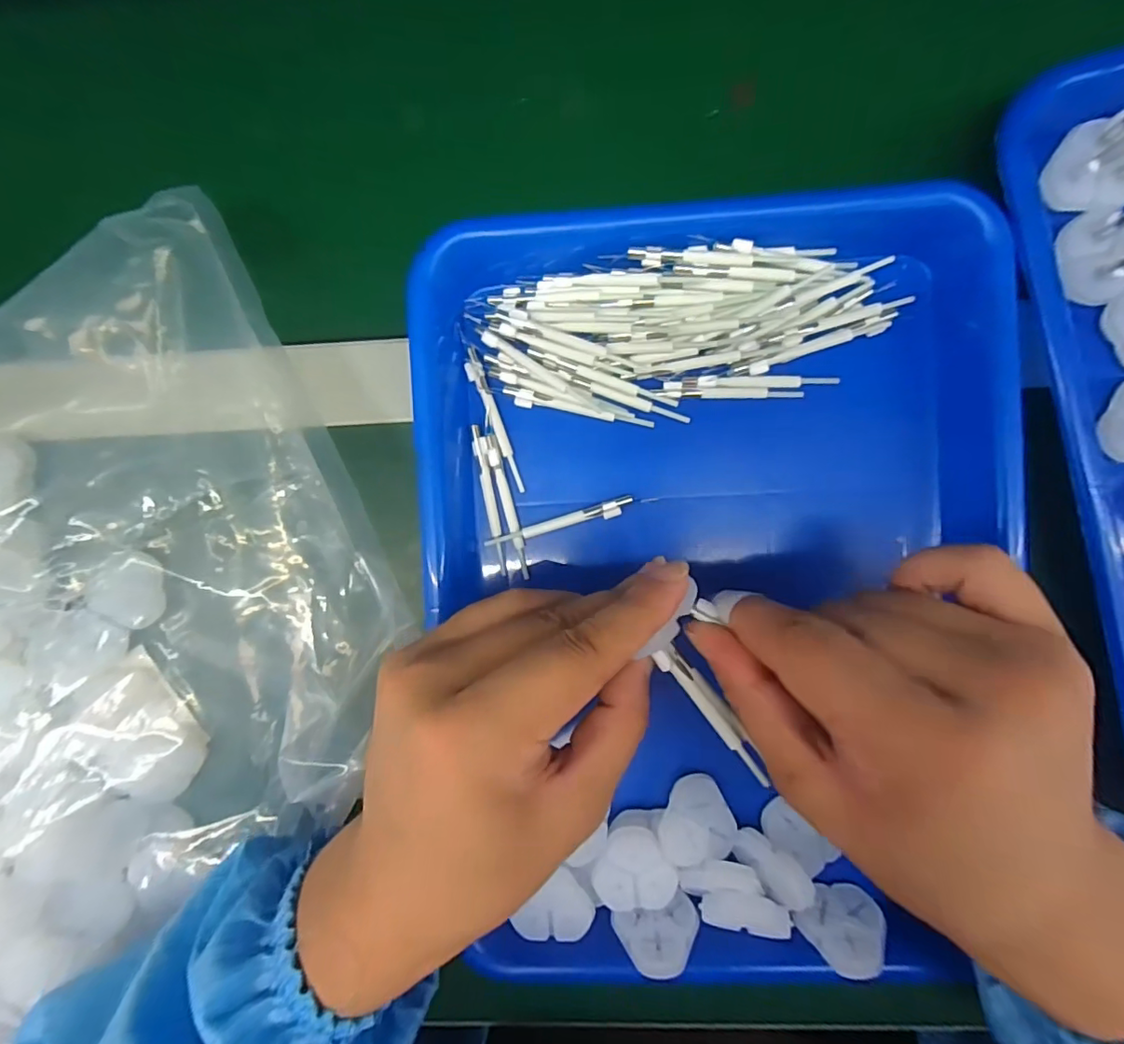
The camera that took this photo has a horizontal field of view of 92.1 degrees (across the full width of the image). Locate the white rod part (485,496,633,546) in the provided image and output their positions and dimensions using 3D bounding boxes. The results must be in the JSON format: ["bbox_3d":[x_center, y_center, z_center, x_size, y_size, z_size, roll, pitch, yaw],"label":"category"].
[{"bbox_3d":[-0.001,0.001,0.252,0.069,0.006,0.007,-16,91,3],"label":"white rod part"}]

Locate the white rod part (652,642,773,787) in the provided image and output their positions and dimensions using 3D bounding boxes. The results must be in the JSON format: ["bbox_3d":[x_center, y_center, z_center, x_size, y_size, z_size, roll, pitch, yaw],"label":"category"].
[{"bbox_3d":[0.055,0.069,0.197,0.010,0.008,0.061,-38,94,5],"label":"white rod part"}]

